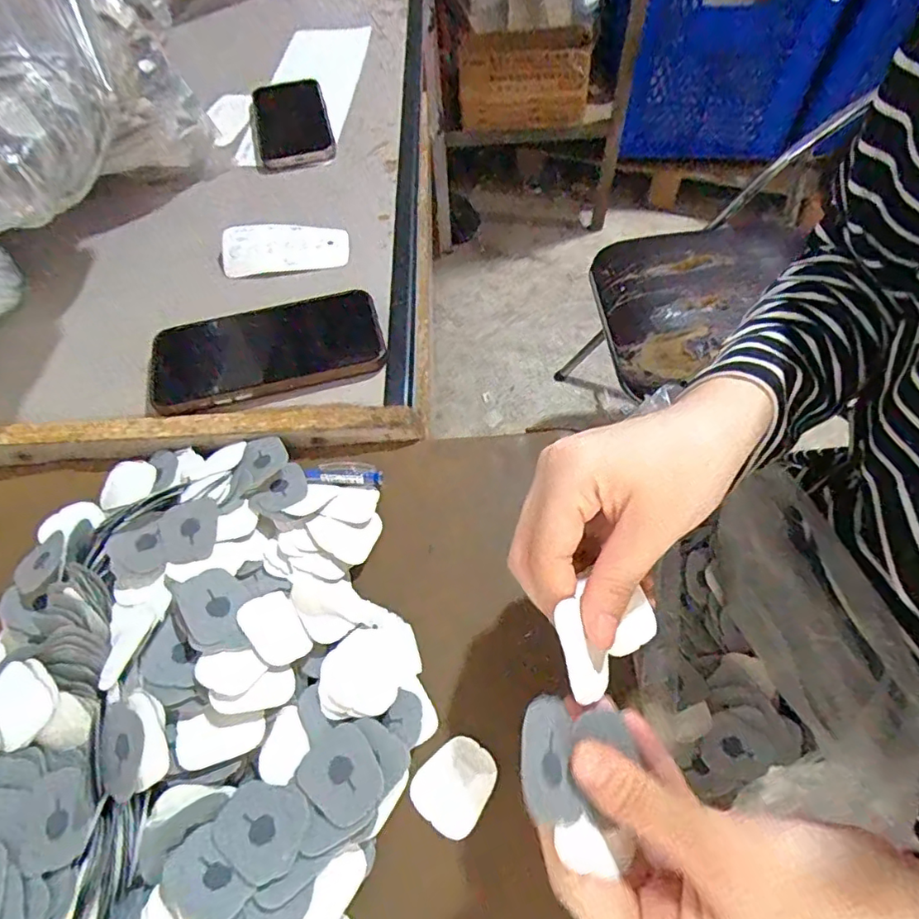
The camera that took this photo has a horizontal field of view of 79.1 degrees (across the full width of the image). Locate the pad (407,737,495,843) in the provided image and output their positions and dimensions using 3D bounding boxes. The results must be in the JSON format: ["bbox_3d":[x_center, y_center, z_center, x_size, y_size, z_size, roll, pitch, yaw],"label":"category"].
[{"bbox_3d":[-0.002,0.152,0.263,0.032,0.004,0.038,33,66,22],"label":"pad"}]

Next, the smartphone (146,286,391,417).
[{"bbox_3d":[-0.142,-0.079,0.409,0.168,0.014,0.084,-18,59,-6],"label":"smartphone"}]

